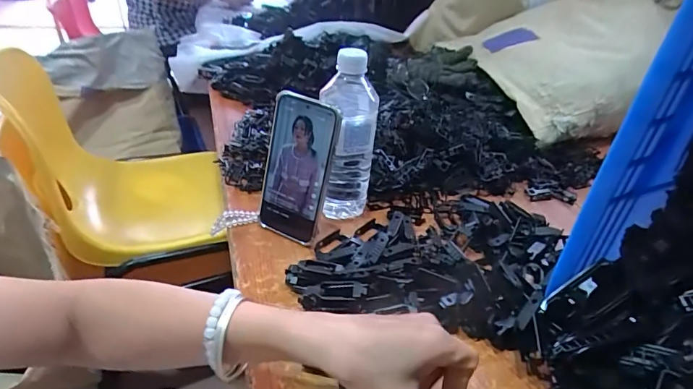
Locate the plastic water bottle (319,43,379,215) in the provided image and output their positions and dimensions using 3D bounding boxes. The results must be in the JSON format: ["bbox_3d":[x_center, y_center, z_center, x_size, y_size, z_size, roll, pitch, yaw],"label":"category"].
[{"bbox_3d":[-0.002,-0.059,0.506,0.068,0.212,0.068,7,34,2],"label":"plastic water bottle"}]

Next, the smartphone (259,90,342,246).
[{"bbox_3d":[-0.062,-0.031,0.494,0.087,0.167,0.017,22,19,20],"label":"smartphone"}]

